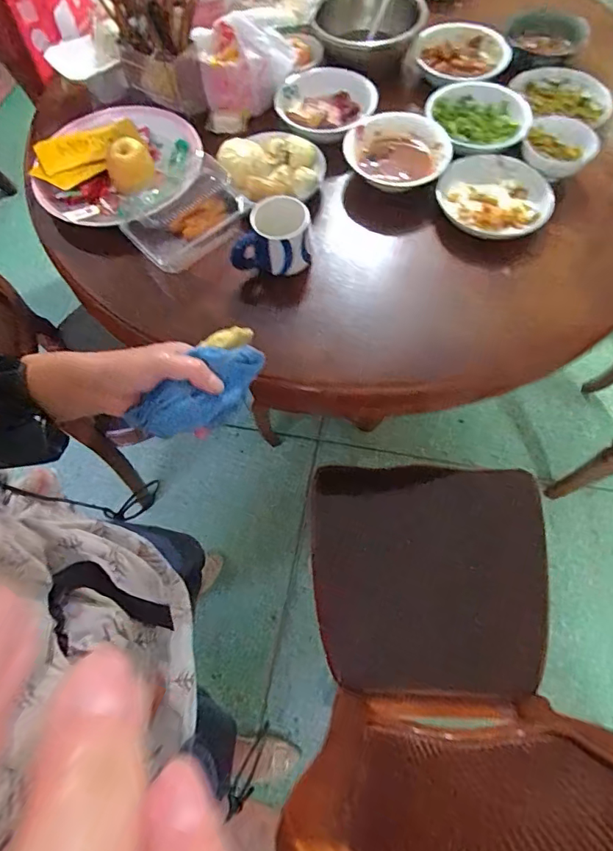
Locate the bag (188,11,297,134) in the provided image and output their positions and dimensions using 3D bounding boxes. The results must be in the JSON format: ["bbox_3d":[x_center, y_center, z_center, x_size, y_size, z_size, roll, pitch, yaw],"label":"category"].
[{"bbox_3d":[-0.109,-0.616,0.828,0.165,0.100,0.109,3,65,4],"label":"bag"}]

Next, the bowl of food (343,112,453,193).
[{"bbox_3d":[0.152,-0.460,0.815,0.170,0.049,0.136,14,66,9],"label":"bowl of food"}]

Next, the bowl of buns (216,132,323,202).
[{"bbox_3d":[-0.051,-0.426,0.795,0.155,0.048,0.160,-1,65,2],"label":"bowl of buns"}]

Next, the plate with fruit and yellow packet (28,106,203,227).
[{"bbox_3d":[-0.326,-0.461,0.823,0.282,0.076,0.259,-1,65,2],"label":"plate with fruit and yellow packet"}]

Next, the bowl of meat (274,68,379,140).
[{"bbox_3d":[0.030,-0.560,0.856,0.159,0.047,0.162,-1,65,2],"label":"bowl of meat"}]

